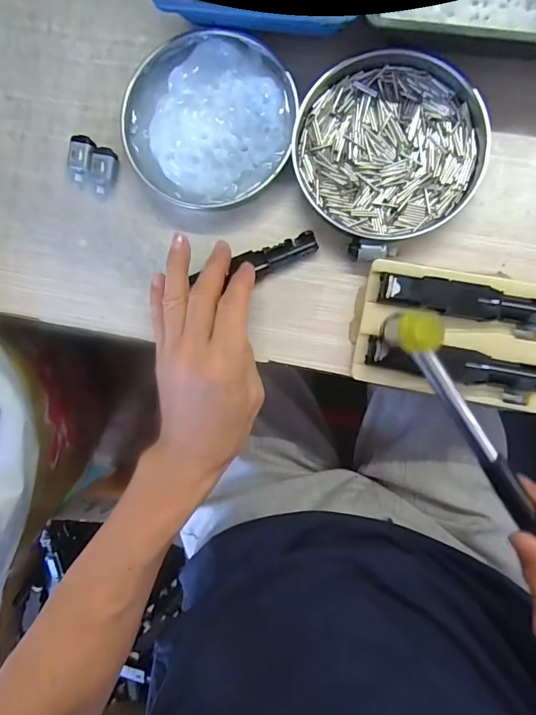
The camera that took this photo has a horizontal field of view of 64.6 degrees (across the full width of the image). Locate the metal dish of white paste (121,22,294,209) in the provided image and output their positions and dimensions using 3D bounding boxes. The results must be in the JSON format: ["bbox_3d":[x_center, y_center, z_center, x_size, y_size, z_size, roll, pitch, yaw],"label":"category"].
[{"bbox_3d":[-0.045,-0.182,0.327,0.125,0.027,0.129,0,89,5],"label":"metal dish of white paste"}]

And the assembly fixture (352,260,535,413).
[{"bbox_3d":[0.137,-0.015,0.304,0.139,0.030,0.087,10,90,6],"label":"assembly fixture"}]

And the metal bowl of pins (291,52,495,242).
[{"bbox_3d":[0.087,-0.155,0.314,0.129,0.023,0.132,0,89,5],"label":"metal bowl of pins"}]

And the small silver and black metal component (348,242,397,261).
[{"bbox_3d":[0.077,-0.077,0.313,0.035,0.010,0.013,9,90,6],"label":"small silver and black metal component"}]

